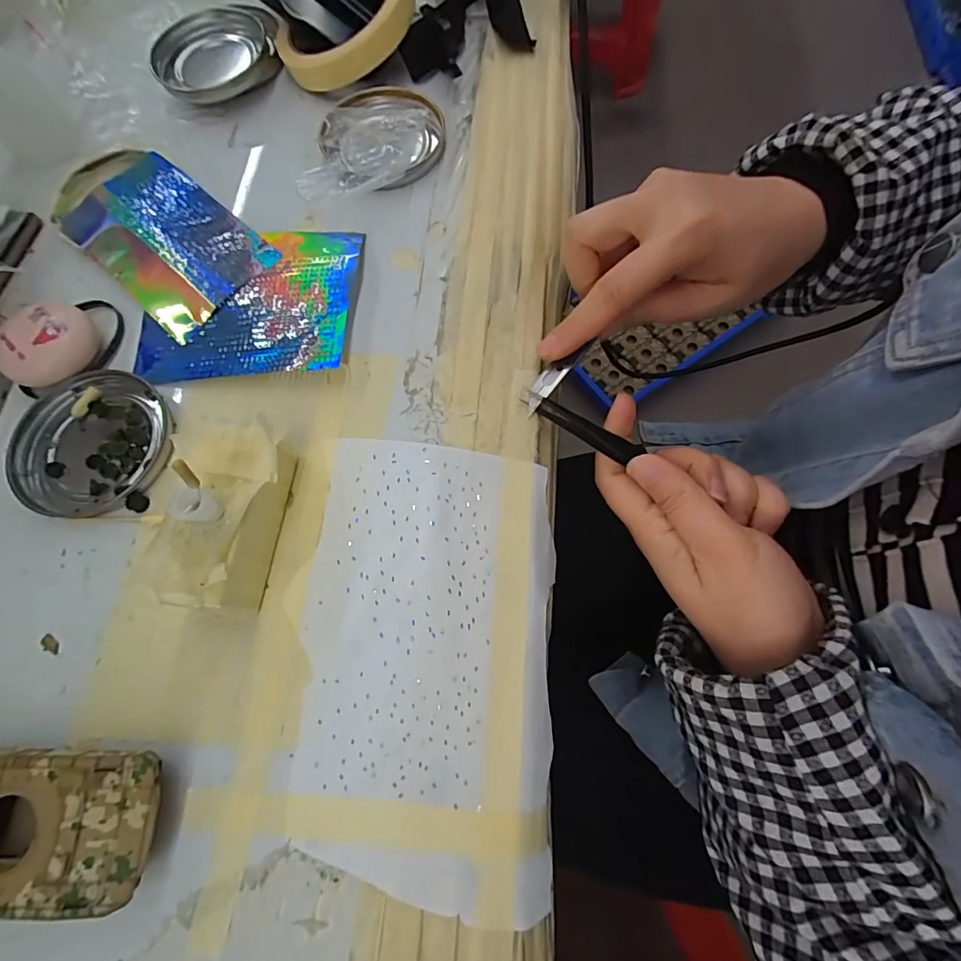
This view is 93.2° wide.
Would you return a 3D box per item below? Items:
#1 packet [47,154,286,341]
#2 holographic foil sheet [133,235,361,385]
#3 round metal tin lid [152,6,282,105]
[{"bbox_3d":[-0.197,-0.152,0.272,0.148,0.009,0.076,40,78,15],"label":"packet"},{"bbox_3d":[-0.130,-0.104,0.256,0.121,0.011,0.099,0,72,2],"label":"holographic foil sheet"},{"bbox_3d":[-0.183,-0.298,0.319,0.088,0.016,0.076,-25,71,-5],"label":"round metal tin lid"}]

